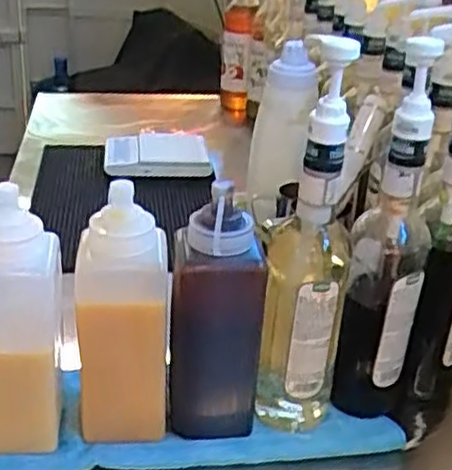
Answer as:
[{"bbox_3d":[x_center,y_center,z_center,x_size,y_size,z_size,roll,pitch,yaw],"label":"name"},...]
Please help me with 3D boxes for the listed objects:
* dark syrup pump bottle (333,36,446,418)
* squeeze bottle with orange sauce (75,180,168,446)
[{"bbox_3d":[0.154,0.008,0.686,0.071,0.356,0.068,10,28,12],"label":"dark syrup pump bottle"},{"bbox_3d":[-0.093,0.084,0.658,0.080,0.233,0.066,-2,28,-11],"label":"squeeze bottle with orange sauce"}]

